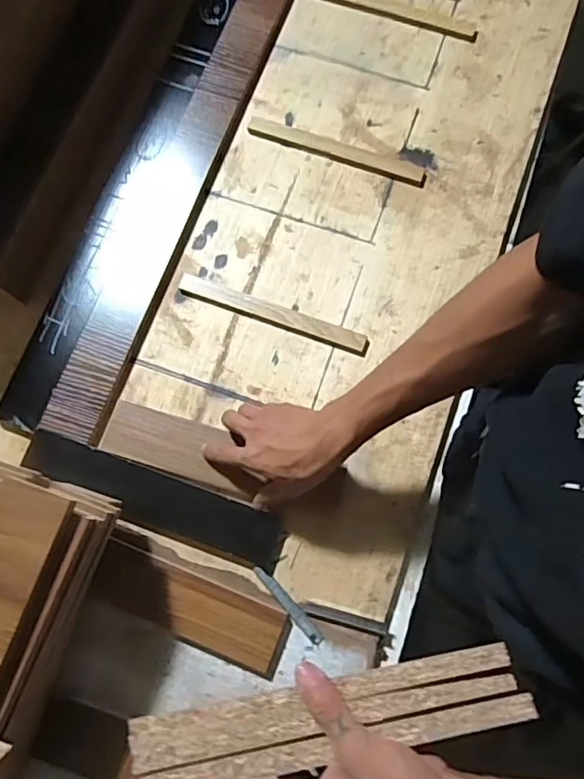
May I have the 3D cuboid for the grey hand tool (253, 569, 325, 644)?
[{"bbox_3d":[-0.004,0.228,0.589,0.013,0.006,0.100,-41,80,-8],"label":"grey hand tool"}]

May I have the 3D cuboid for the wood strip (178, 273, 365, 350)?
[{"bbox_3d":[-0.023,-0.093,0.661,0.231,0.012,0.024,19,78,5],"label":"wood strip"}]

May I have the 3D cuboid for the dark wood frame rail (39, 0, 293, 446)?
[{"bbox_3d":[-0.127,-0.298,0.707,0.071,0.017,0.751,19,78,5],"label":"dark wood frame rail"}]

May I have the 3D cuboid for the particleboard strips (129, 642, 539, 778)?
[{"bbox_3d":[0.030,0.224,0.380,0.266,0.025,0.048,-6,77,-8],"label":"particleboard strips"}]

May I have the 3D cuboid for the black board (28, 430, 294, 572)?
[{"bbox_3d":[-0.153,0.120,0.612,0.296,0.016,0.061,19,78,5],"label":"black board"}]

